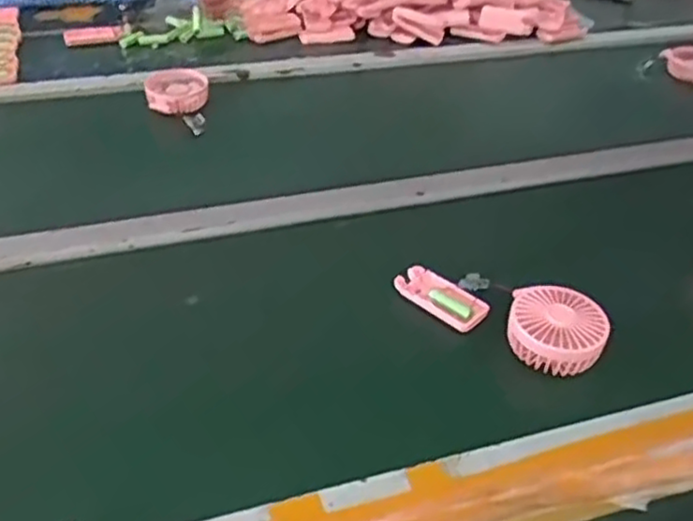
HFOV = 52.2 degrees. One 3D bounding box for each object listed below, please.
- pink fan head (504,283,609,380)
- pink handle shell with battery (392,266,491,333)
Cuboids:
[{"bbox_3d":[0.197,0.066,0.670,0.086,0.043,0.079,2,39,-1],"label":"pink fan head"},{"bbox_3d":[0.097,0.037,0.725,0.097,0.016,0.044,31,47,30],"label":"pink handle shell with battery"}]

